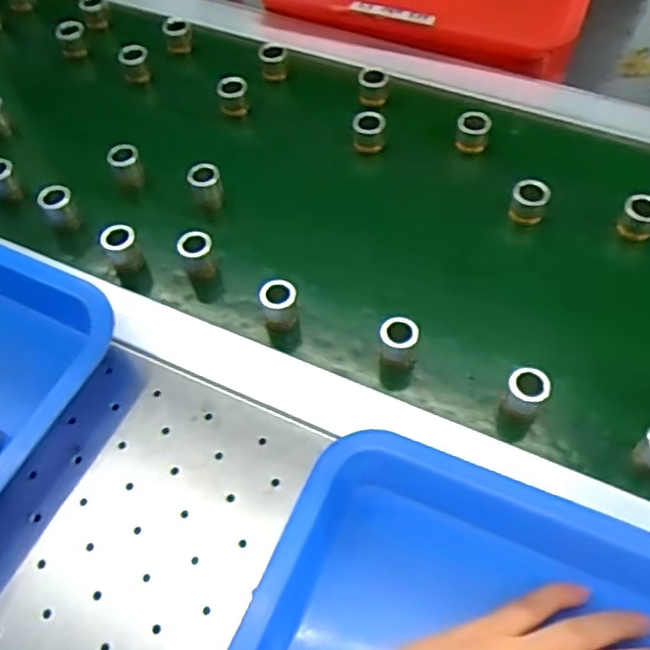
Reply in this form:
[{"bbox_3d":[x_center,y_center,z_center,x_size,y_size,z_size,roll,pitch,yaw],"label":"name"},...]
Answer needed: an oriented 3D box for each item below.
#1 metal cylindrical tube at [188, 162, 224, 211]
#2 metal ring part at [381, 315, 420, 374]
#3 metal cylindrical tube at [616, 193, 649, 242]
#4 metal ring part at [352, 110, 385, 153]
[{"bbox_3d":[-0.091,-0.106,0.516,0.023,0.033,0.023,-1,56,2],"label":"metal cylindrical tube"},{"bbox_3d":[0.049,0.013,0.434,0.024,0.036,0.019,6,56,6],"label":"metal ring part"},{"bbox_3d":[0.232,-0.078,0.488,0.025,0.034,0.020,28,61,20],"label":"metal cylindrical tube"},{"bbox_3d":[0.037,-0.159,0.548,0.025,0.026,0.024,-1,56,2],"label":"metal ring part"}]

